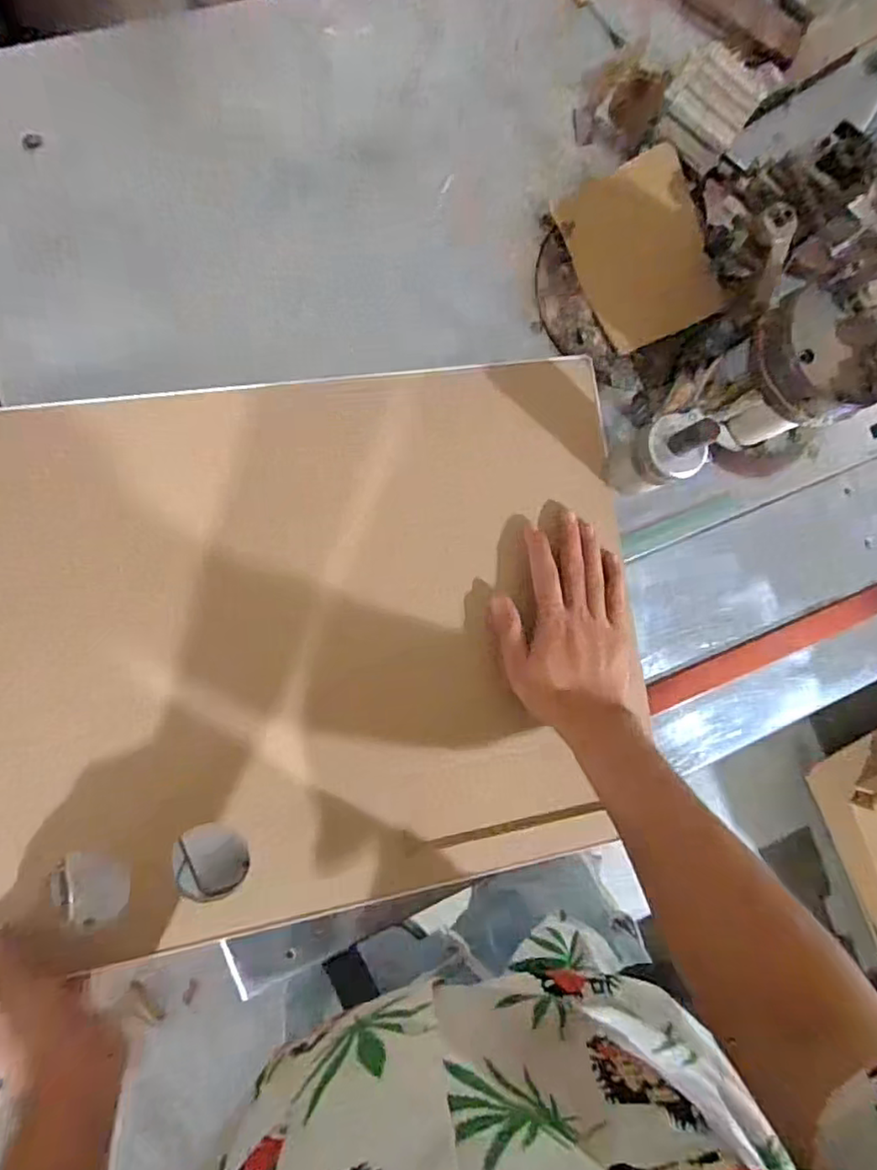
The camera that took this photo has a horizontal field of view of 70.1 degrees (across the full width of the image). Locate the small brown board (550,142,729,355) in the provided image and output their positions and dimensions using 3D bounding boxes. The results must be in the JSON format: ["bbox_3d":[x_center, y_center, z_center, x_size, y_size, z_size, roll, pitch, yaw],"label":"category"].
[{"bbox_3d":[0.197,-0.324,0.612,0.118,0.011,0.163,-21,96,13],"label":"small brown board"}]

